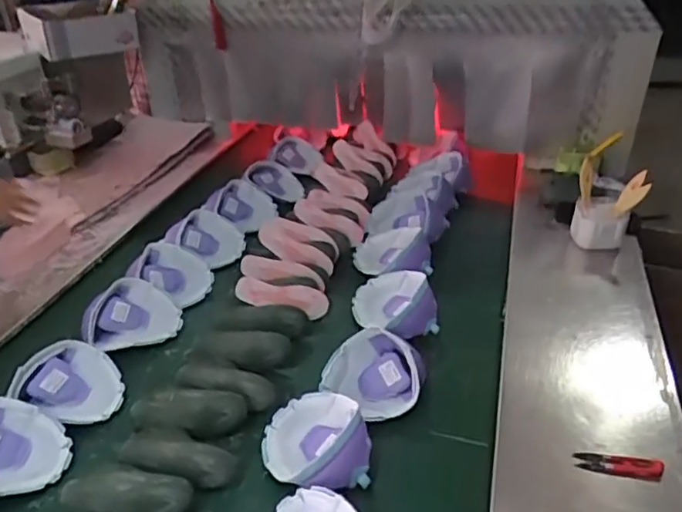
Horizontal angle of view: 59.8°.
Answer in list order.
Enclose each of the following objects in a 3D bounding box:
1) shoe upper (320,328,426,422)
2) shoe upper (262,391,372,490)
[{"bbox_3d":[0.051,0.172,0.857,0.119,0.061,0.118,2,31,-1],"label":"shoe upper"},{"bbox_3d":[-0.033,0.229,0.772,0.131,0.059,0.145,0,31,-4],"label":"shoe upper"}]

